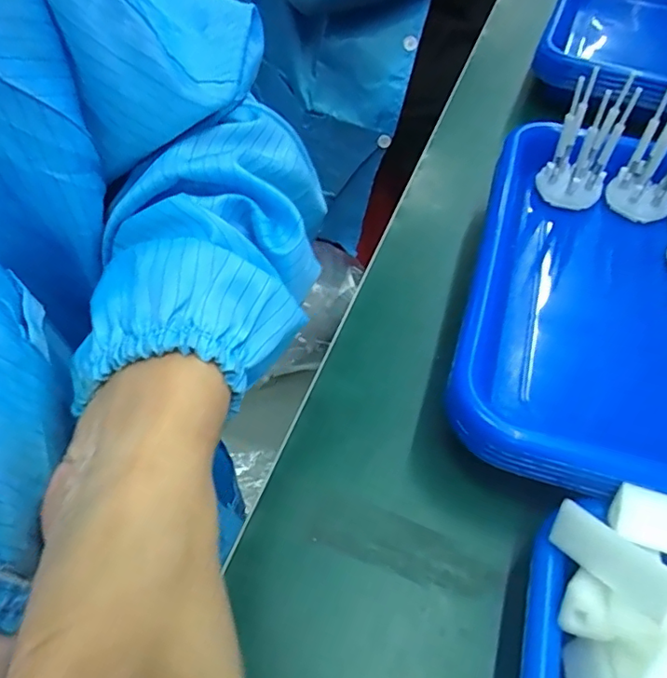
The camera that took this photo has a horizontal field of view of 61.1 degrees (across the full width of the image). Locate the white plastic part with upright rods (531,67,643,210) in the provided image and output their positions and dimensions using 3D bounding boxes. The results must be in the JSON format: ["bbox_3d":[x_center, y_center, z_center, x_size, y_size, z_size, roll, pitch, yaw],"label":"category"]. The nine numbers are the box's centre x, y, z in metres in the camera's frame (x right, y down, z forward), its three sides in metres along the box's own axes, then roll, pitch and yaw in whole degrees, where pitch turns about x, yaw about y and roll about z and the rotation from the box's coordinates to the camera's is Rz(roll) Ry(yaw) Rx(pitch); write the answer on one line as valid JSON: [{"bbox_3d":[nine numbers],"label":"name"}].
[{"bbox_3d":[0.157,-0.120,0.348,0.038,0.078,0.061,26,55,15],"label":"white plastic part with upright rods"}]

